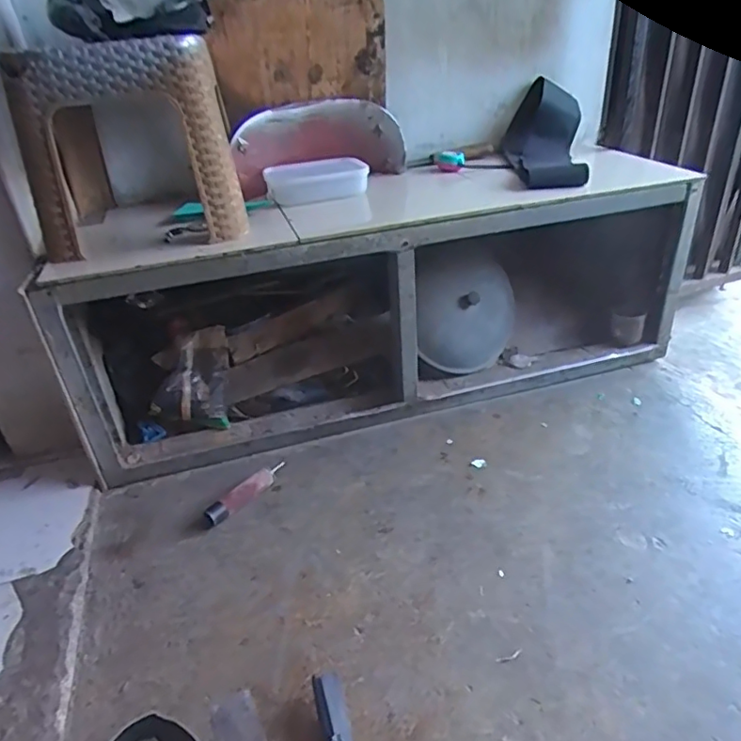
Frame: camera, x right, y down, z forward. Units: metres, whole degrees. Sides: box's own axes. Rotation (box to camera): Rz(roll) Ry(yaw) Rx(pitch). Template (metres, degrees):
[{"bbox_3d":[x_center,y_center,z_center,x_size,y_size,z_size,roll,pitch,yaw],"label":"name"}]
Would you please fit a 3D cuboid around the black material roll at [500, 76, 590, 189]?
[{"bbox_3d":[0.401,-0.542,1.316,0.186,0.202,0.100,-1,31,6],"label":"black material roll"}]

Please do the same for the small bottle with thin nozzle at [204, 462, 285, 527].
[{"bbox_3d":[-0.211,0.209,0.983,0.034,0.026,0.163,24,42,39],"label":"small bottle with thin nozzle"}]

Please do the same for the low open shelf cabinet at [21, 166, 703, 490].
[{"bbox_3d":[0.028,-0.147,1.182,1.196,0.400,0.326,-12,32,-12],"label":"low open shelf cabinet"}]

